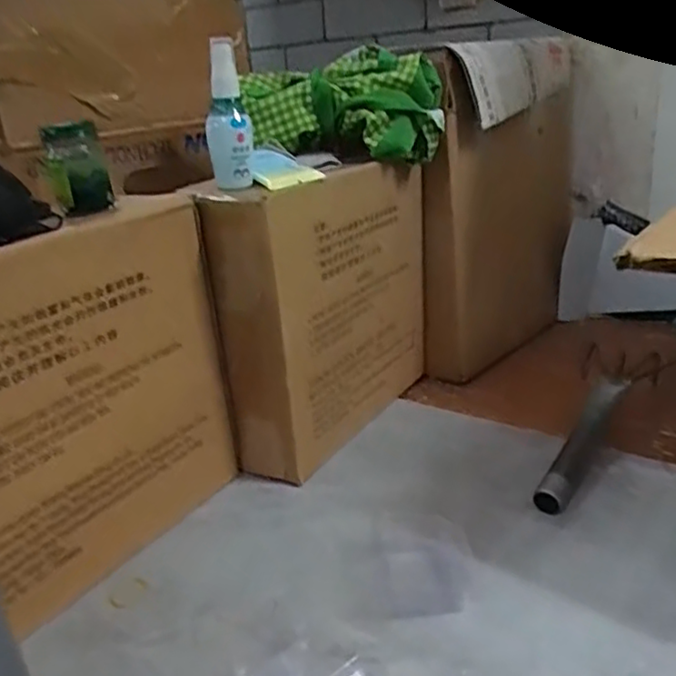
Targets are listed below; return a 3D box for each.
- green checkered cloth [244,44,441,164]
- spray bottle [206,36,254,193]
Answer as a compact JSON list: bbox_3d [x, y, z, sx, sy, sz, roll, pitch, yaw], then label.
[{"bbox_3d":[0.004,-0.234,0.714,0.199,0.094,0.101,-7,22,-9],"label":"green checkered cloth"},{"bbox_3d":[-0.092,-0.187,0.589,0.037,0.120,0.028,-6,22,-7],"label":"spray bottle"}]

